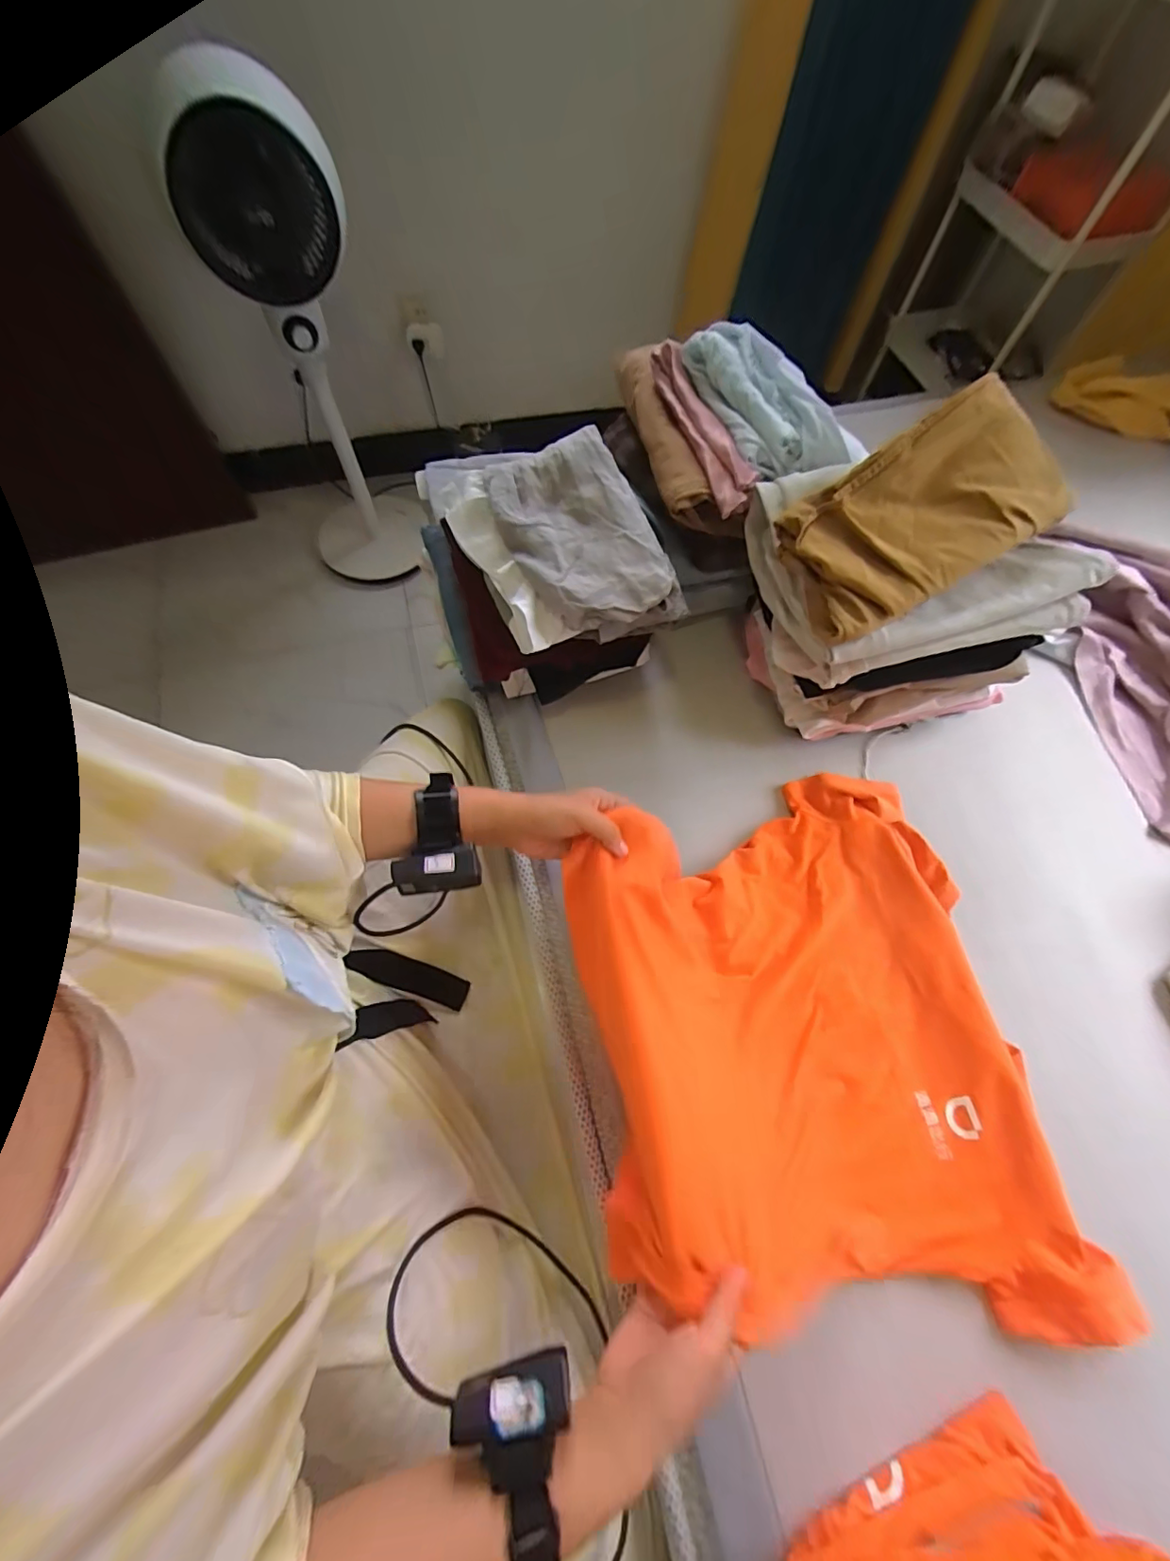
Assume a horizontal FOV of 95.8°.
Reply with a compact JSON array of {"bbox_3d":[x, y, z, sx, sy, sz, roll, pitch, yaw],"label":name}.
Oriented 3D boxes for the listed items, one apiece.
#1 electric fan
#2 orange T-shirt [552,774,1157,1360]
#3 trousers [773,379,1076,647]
[{"bbox_3d":[-0.582,-0.854,1.164,0.318,0.855,0.345,-26,69,-12],"label":"electric fan"},{"bbox_3d":[0.208,0.222,0.473,0.402,0.140,0.477,-7,67,-4],"label":"orange T-shirt"},{"bbox_3d":[0.318,-0.264,0.509,0.280,0.082,0.173,-25,69,-12],"label":"trousers"}]

